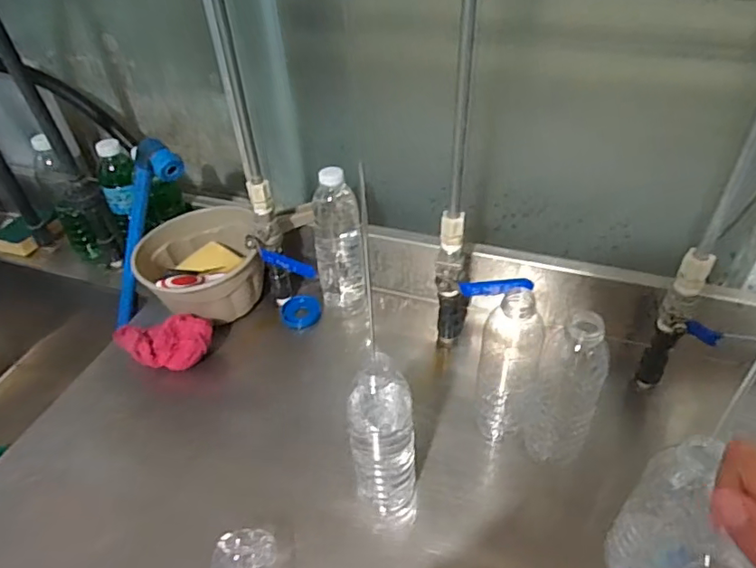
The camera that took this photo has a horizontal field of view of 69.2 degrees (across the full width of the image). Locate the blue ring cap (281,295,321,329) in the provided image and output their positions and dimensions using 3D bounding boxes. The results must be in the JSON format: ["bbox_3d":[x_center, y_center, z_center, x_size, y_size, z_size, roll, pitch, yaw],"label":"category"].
[{"bbox_3d":[-0.112,0.039,0.801,0.058,0.010,0.054,3,59,-5],"label":"blue ring cap"}]

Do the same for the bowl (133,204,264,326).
[{"bbox_3d":[-0.254,-0.024,0.791,0.160,0.090,0.169,-18,44,-16],"label":"bowl"}]

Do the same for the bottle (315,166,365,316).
[{"bbox_3d":[-0.052,-0.051,0.750,0.067,0.207,0.055,-6,42,-3],"label":"bottle"}]

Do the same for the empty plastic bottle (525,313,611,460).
[{"bbox_3d":[0.189,0.109,0.554,0.057,0.178,0.052,11,43,16],"label":"empty plastic bottle"}]

